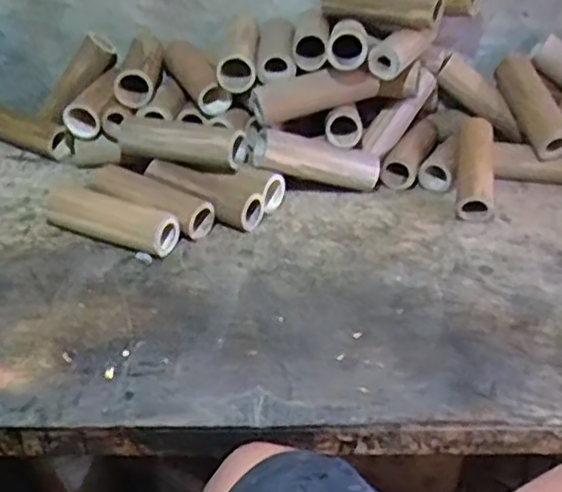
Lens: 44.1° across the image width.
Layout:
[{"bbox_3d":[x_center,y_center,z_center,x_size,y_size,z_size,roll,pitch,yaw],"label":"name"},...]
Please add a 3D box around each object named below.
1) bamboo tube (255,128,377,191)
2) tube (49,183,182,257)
[{"bbox_3d":[0.056,-0.126,1.004,0.185,0.057,0.056,11,32,-16],"label":"bamboo tube"},{"bbox_3d":[-0.230,-0.034,0.929,0.194,0.053,0.058,18,39,25],"label":"tube"}]

